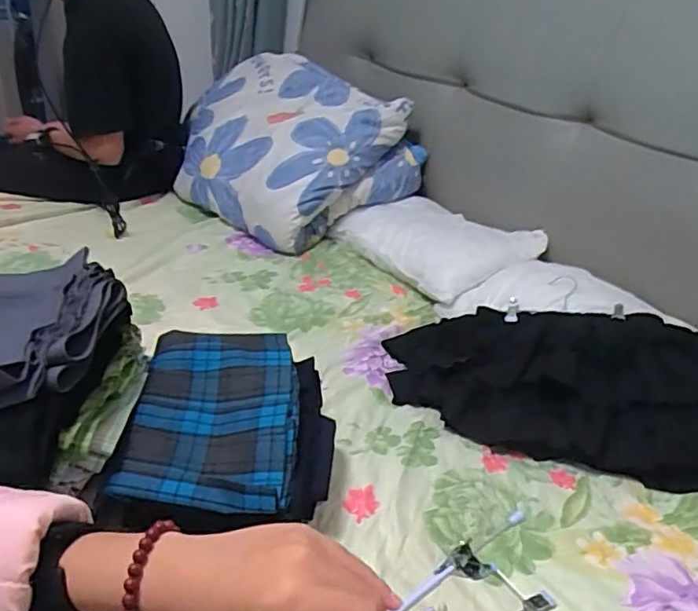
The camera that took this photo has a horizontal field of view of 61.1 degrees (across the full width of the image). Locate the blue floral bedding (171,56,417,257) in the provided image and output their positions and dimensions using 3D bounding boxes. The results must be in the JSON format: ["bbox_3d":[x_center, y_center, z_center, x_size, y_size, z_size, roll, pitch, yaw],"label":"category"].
[{"bbox_3d":[-0.184,-0.402,1.538,0.595,0.353,0.385,30,37,35],"label":"blue floral bedding"}]

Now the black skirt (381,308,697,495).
[{"bbox_3d":[0.340,0.102,0.959,0.539,0.137,0.310,11,30,8],"label":"black skirt"}]

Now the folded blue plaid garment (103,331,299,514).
[{"bbox_3d":[-0.162,0.122,0.737,0.190,0.045,0.285,3,30,-5],"label":"folded blue plaid garment"}]

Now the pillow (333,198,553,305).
[{"bbox_3d":[0.199,-0.152,1.360,0.279,0.083,0.406,-16,36,-33],"label":"pillow"}]

